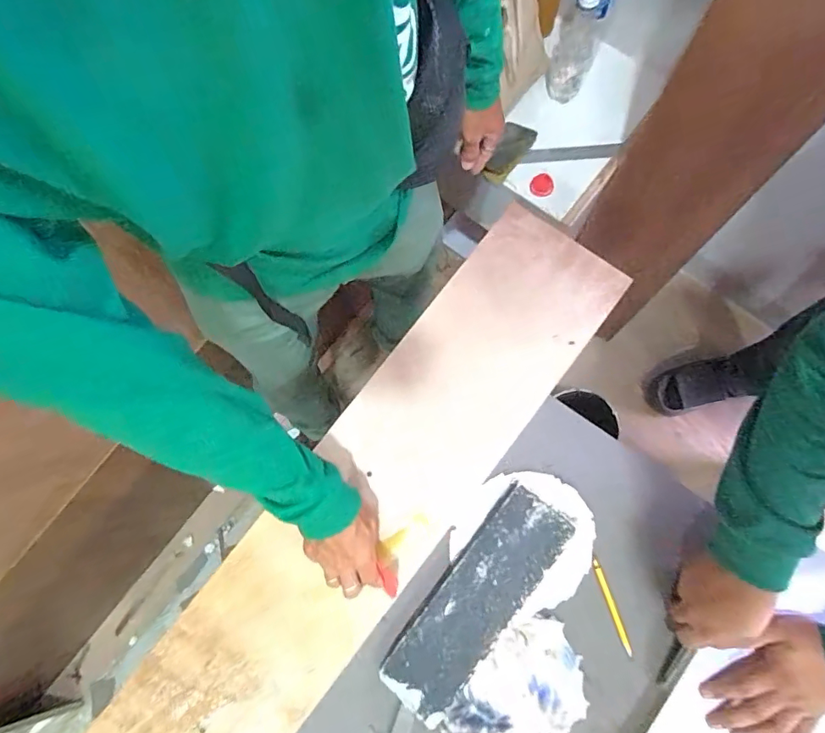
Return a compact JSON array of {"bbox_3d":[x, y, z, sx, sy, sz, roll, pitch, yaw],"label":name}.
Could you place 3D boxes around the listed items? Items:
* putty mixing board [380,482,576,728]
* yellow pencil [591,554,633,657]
[{"bbox_3d":[0.080,0.296,0.605,0.098,0.032,0.304,39,82,9],"label":"putty mixing board"},{"bbox_3d":[0.255,0.306,0.613,0.011,0.010,0.120,-19,77,0],"label":"yellow pencil"}]

